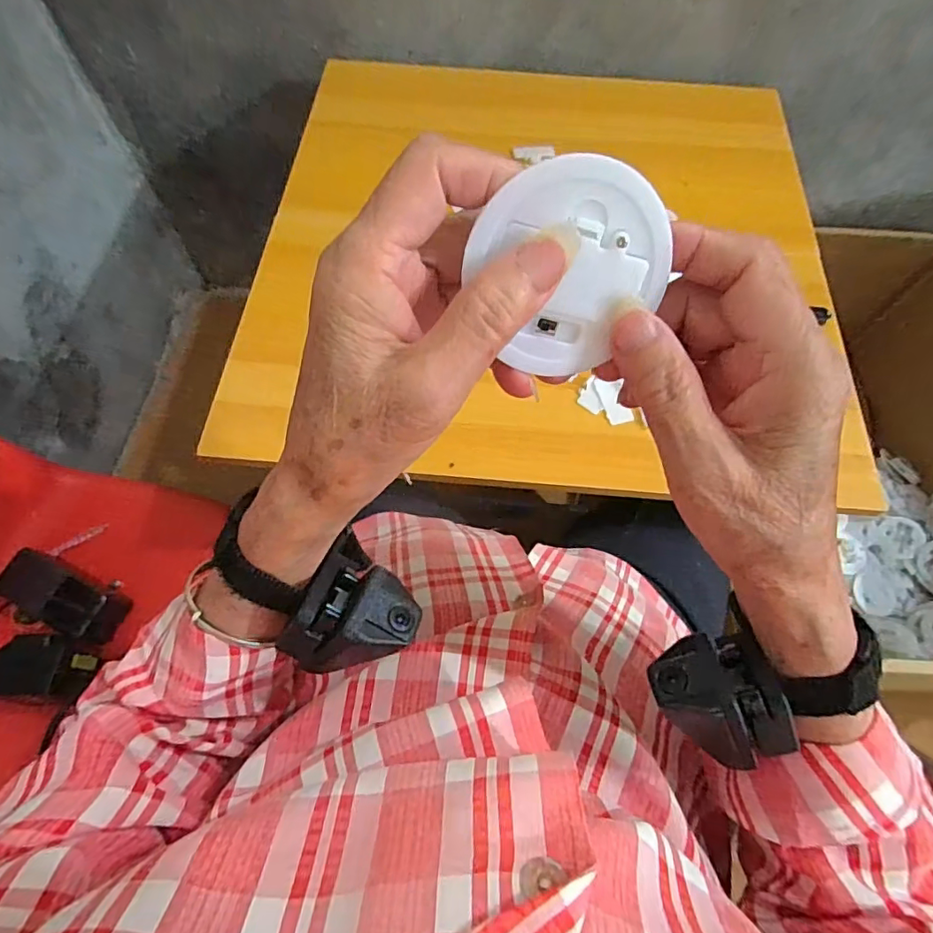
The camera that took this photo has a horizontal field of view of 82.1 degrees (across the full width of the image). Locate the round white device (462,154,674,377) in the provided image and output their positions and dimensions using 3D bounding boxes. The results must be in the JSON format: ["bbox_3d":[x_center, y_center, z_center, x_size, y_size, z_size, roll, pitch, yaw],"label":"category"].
[{"bbox_3d":[0.035,-0.062,0.171,0.060,0.065,0.007,-23,33,11],"label":"round white device"}]

